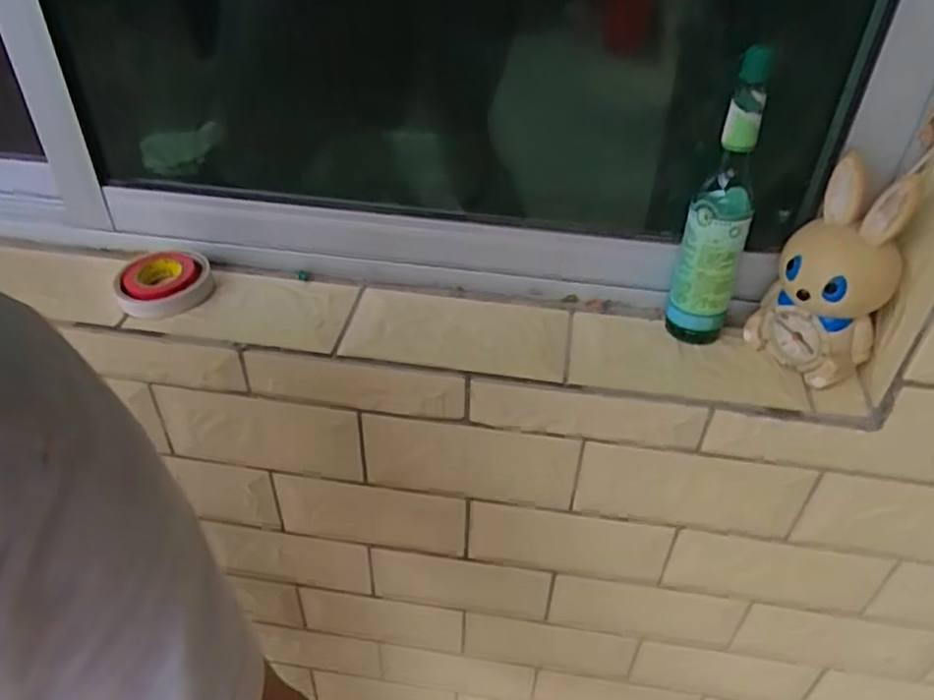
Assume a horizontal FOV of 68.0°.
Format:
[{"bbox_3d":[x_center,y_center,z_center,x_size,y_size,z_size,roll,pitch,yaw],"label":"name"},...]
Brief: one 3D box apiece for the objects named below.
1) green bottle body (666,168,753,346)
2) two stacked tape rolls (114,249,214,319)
[{"bbox_3d":[0.206,-0.073,0.594,0.052,0.145,0.041,17,41,17],"label":"green bottle body"},{"bbox_3d":[-0.287,-0.067,0.656,0.083,0.019,0.095,-16,42,-20],"label":"two stacked tape rolls"}]

